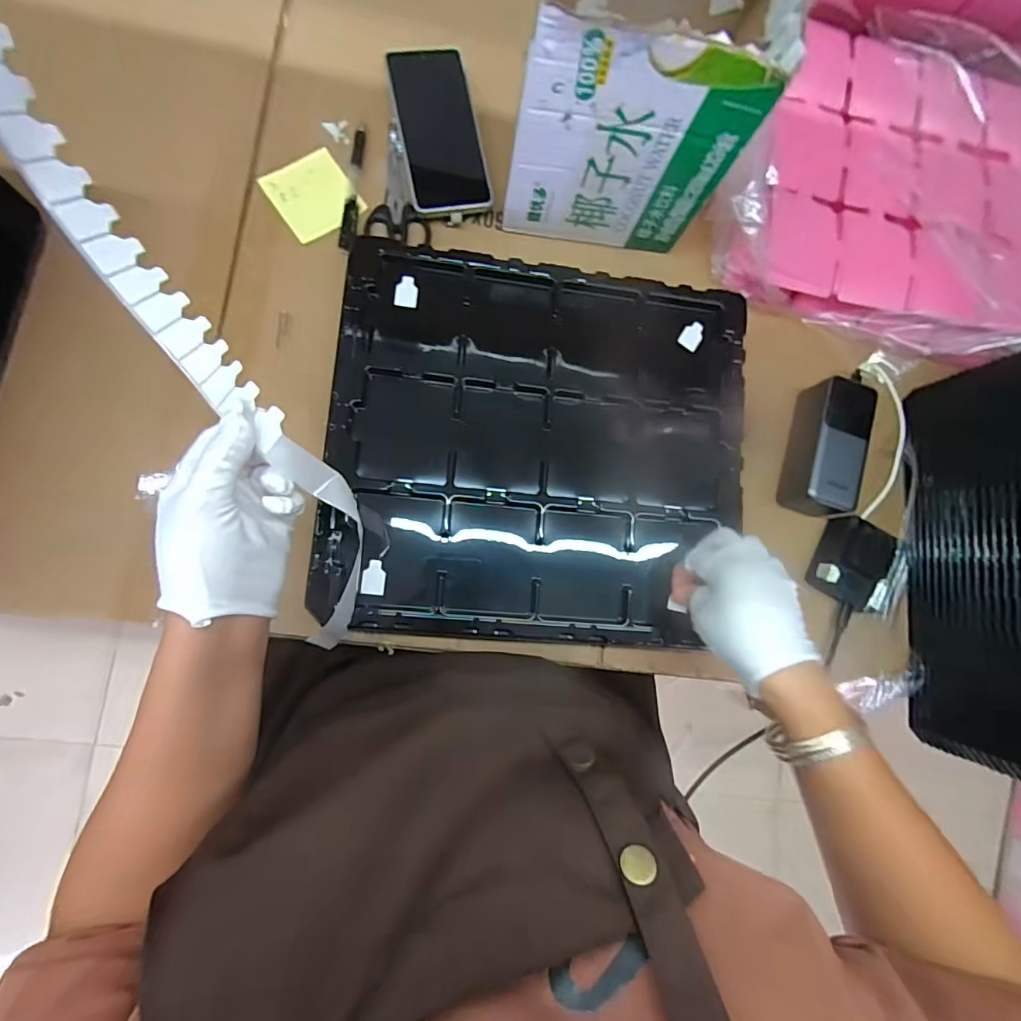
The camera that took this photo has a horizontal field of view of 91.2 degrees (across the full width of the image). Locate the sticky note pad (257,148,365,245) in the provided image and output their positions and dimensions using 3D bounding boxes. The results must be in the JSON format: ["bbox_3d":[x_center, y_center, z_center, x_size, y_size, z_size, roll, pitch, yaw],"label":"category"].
[{"bbox_3d":[-0.192,-0.308,0.488,0.076,0.007,0.081,-36,90,-10],"label":"sticky note pad"}]

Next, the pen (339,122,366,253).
[{"bbox_3d":[-0.152,-0.317,0.489,0.014,0.006,0.130,6,83,-7],"label":"pen"}]

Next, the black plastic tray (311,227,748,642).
[{"bbox_3d":[0.028,-0.057,0.447,0.362,0.016,0.332,6,83,-7],"label":"black plastic tray"}]

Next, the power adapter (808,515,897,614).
[{"bbox_3d":[0.340,0.051,0.500,0.053,0.038,0.079,30,81,-4],"label":"power adapter"}]

